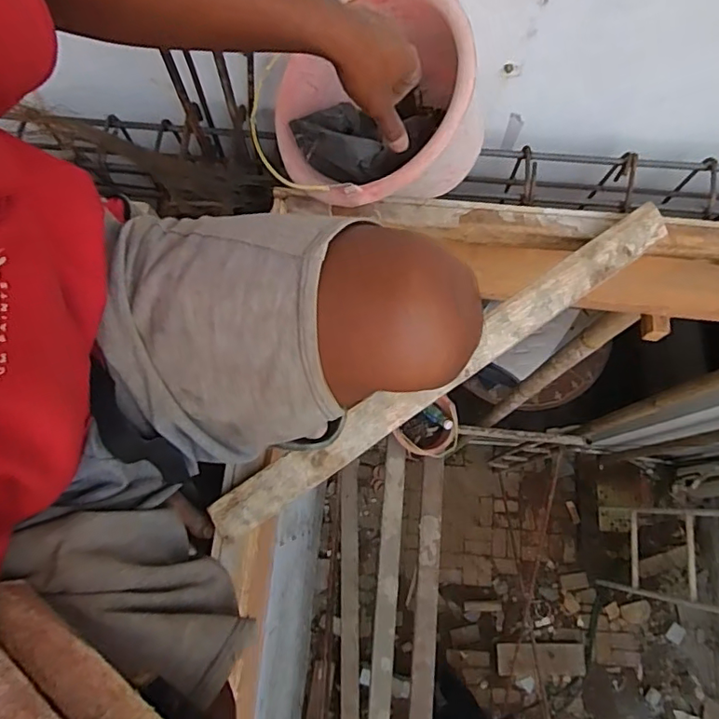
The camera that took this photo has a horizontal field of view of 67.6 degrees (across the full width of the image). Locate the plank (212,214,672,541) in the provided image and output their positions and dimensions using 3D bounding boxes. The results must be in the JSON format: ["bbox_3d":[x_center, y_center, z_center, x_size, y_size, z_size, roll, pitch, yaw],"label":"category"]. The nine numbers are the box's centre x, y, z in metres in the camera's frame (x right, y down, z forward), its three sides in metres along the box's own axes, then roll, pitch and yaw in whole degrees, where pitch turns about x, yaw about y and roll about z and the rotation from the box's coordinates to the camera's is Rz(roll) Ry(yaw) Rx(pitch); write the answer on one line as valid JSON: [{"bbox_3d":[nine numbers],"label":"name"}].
[{"bbox_3d":[0.127,0.010,0.749,0.752,0.016,0.063,-34,102,-7],"label":"plank"}]

